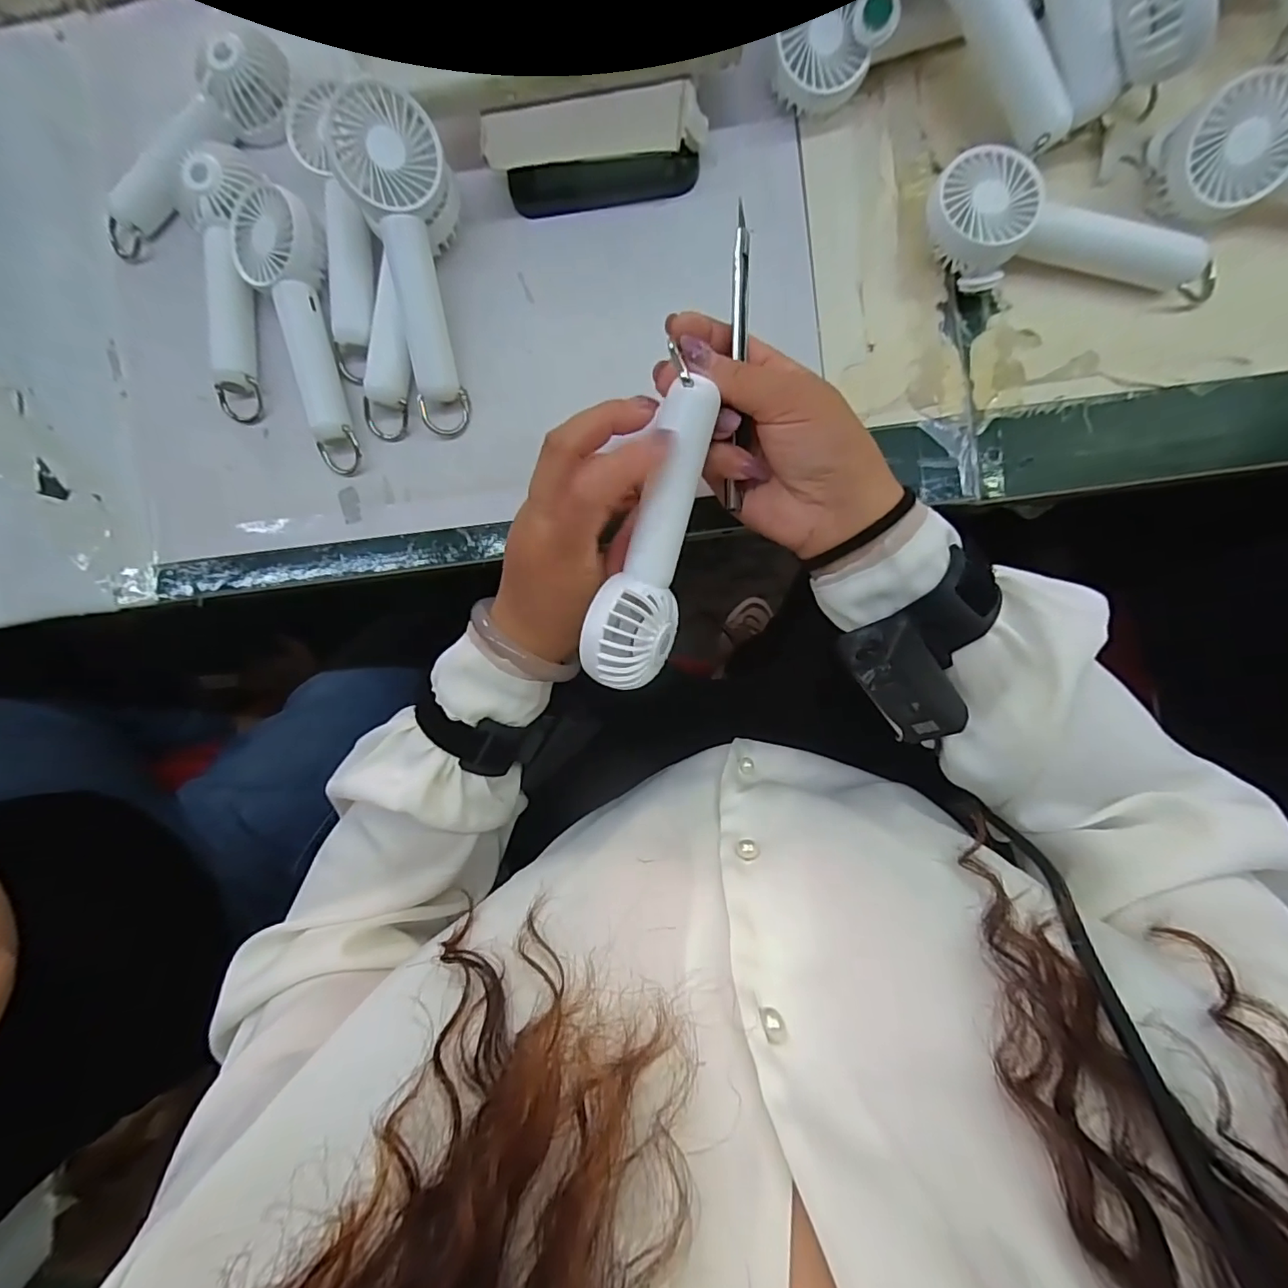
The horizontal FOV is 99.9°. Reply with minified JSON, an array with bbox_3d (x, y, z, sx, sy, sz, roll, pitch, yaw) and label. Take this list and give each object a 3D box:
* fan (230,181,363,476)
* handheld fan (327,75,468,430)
[{"bbox_3d":[-0.220,-0.194,0.338,0.059,0.039,0.168,-6,90,5],"label":"fan"},{"bbox_3d":[-0.133,-0.215,0.318,0.046,0.029,0.167,-3,116,5],"label":"handheld fan"}]

